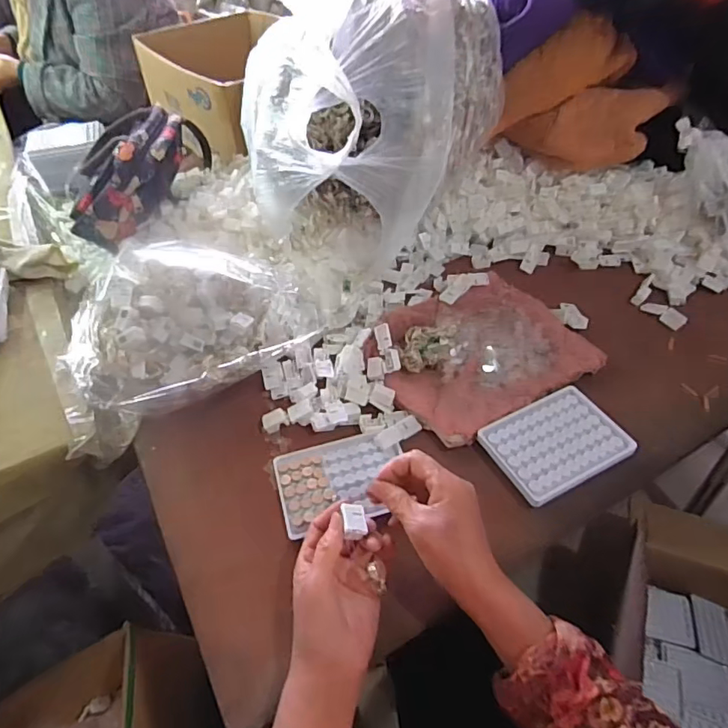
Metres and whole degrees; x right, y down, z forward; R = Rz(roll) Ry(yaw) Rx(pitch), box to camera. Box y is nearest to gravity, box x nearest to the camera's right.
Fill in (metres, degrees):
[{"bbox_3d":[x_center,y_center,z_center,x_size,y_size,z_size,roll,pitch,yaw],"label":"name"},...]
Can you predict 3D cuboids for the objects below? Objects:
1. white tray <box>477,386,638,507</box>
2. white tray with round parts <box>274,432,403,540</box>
[{"bbox_3d":[0.198,0.080,0.548,0.133,0.012,0.097,-23,50,-17],"label":"white tray"},{"bbox_3d":[-0.022,0.116,0.531,0.123,0.007,0.090,-14,48,-9],"label":"white tray with round parts"}]

